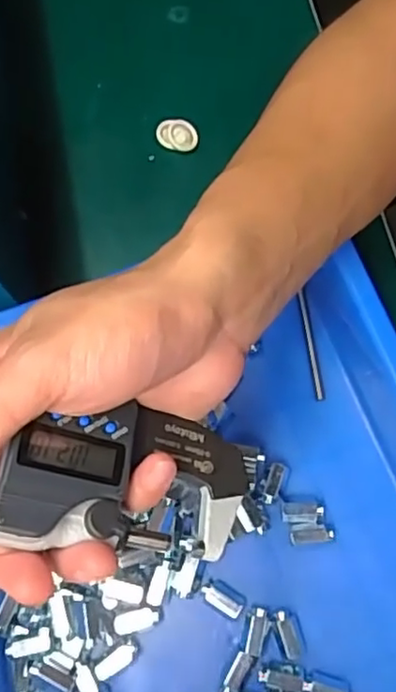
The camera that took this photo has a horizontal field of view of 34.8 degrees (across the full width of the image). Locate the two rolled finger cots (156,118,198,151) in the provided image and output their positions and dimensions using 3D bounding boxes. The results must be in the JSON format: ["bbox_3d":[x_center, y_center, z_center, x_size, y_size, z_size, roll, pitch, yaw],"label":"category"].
[{"bbox_3d":[-0.014,-0.136,0.402,0.028,0.006,0.021,22,74,8],"label":"two rolled finger cots"}]

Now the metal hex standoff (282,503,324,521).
[{"bbox_3d":[0.054,0.085,0.325,0.022,0.011,0.010,-2,72,1],"label":"metal hex standoff"}]

